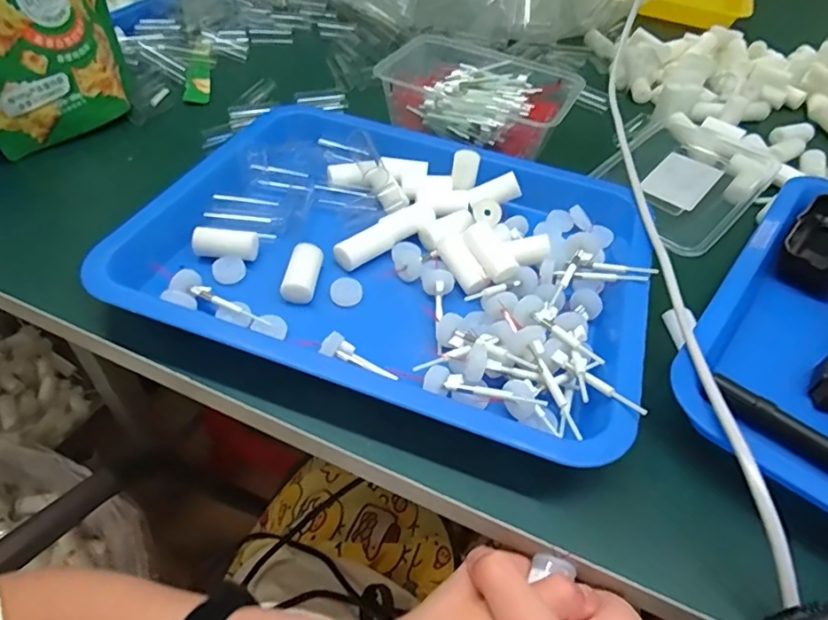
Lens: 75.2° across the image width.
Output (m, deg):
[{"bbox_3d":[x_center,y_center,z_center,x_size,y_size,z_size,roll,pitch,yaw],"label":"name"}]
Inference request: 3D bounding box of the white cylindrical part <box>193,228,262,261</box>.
[{"bbox_3d":[-0.129,-0.045,0.369,0.042,0.018,0.015,0,47,-6],"label":"white cylindrical part"}]

